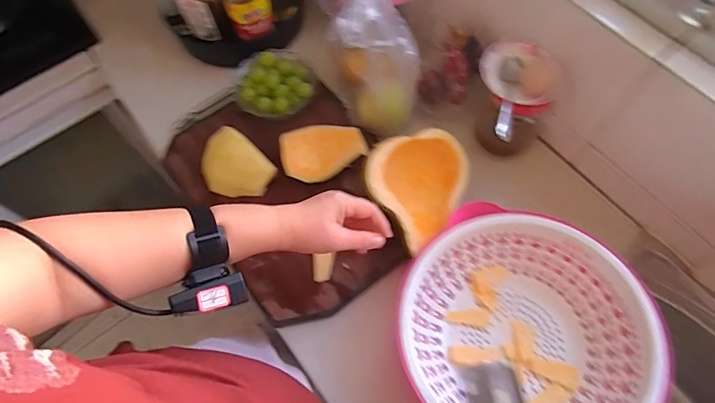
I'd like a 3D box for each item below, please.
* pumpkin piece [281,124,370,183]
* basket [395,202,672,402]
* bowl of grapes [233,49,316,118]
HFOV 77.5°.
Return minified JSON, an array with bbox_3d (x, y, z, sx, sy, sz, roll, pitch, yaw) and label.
[{"bbox_3d":[-0.051,-0.079,0.683,0.125,0.035,0.083,-7,66,-1],"label":"pumpkin piece"},{"bbox_3d":[0.197,0.154,0.548,0.280,0.103,0.269,-1,66,2],"label":"basket"},{"bbox_3d":[-0.138,-0.191,0.747,0.126,0.067,0.135,-1,66,2],"label":"bowl of grapes"}]

